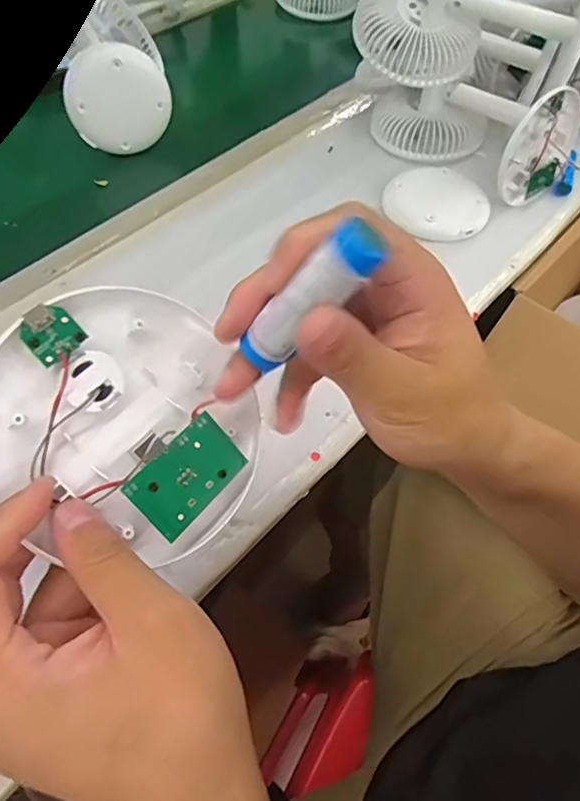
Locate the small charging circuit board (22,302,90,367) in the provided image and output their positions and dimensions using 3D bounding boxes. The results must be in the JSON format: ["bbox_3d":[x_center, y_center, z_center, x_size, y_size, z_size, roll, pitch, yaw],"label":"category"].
[{"bbox_3d":[-0.087,-0.025,0.204,0.019,0.004,0.021,-42,108,-28],"label":"small charging circuit board"}]

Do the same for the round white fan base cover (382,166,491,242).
[{"bbox_3d":[0.152,-0.205,0.575,0.097,0.016,0.102,1,55,-1],"label":"round white fan base cover"}]

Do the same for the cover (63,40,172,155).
[{"bbox_3d":[-0.185,-0.326,0.604,0.106,0.101,0.024,-10,56,-9],"label":"cover"}]

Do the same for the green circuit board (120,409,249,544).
[{"bbox_3d":[-0.040,0.029,0.219,0.045,0.004,0.029,-46,106,-27],"label":"green circuit board"}]

